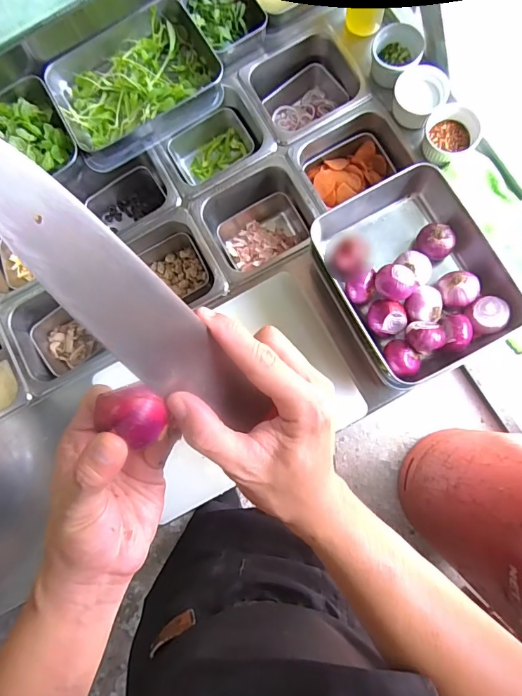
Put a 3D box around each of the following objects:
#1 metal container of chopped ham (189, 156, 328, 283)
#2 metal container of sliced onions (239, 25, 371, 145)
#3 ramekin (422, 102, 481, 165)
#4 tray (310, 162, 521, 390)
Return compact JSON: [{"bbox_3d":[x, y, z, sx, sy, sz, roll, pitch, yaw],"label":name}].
[{"bbox_3d":[0.000,-0.197,0.710,0.176,0.101,0.162,-29,81,1],"label":"metal container of chopped ham"},{"bbox_3d":[0.074,-0.424,0.732,0.171,0.093,0.164,-29,81,1],"label":"metal container of sliced onions"},{"bbox_3d":[0.280,-0.321,0.637,0.071,0.039,0.077,-1,82,5],"label":"ramekin"},{"bbox_3d":[0.200,-0.096,0.565,0.212,0.067,0.256,-26,81,2],"label":"tray"}]

